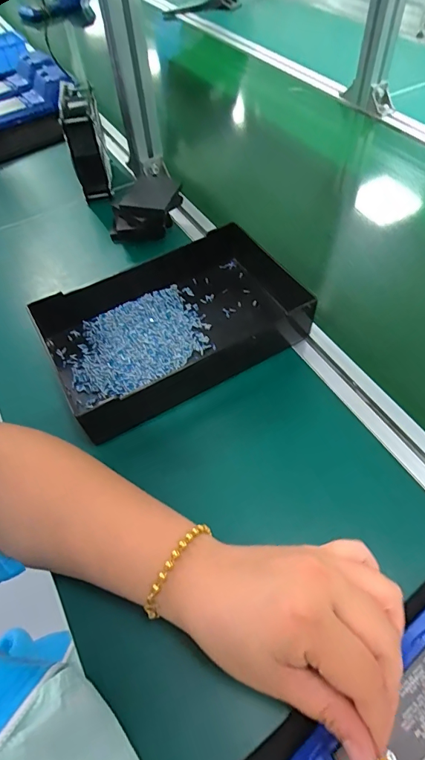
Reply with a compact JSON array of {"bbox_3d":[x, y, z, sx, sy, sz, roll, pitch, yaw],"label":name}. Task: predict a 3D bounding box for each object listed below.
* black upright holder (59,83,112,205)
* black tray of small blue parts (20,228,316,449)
[{"bbox_3d":[-0.186,-0.348,0.636,0.048,0.117,0.130,-13,55,-5],"label":"black upright holder"},{"bbox_3d":[-0.036,-0.056,0.463,0.264,0.068,0.165,-25,56,-13],"label":"black tray of small blue parts"}]

